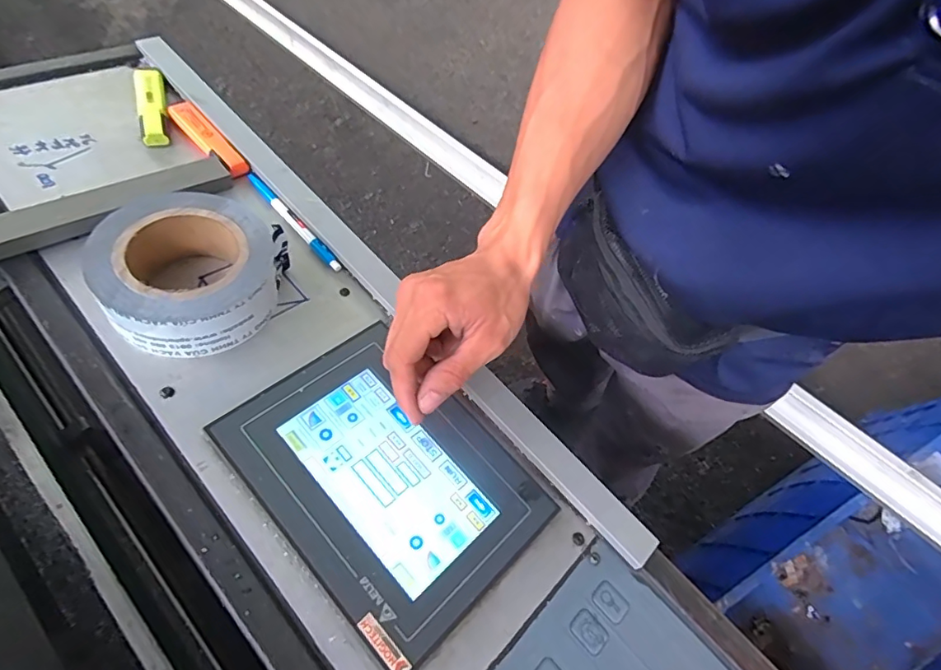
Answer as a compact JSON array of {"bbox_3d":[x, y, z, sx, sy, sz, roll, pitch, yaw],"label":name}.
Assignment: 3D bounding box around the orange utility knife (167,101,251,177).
[{"bbox_3d":[-0.263,-0.197,0.515,0.026,0.009,0.115,-37,73,-25],"label":"orange utility knife"}]

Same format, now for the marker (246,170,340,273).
[{"bbox_3d":[-0.169,-0.109,0.486,0.011,0.006,0.142,-42,73,-14],"label":"marker"}]

